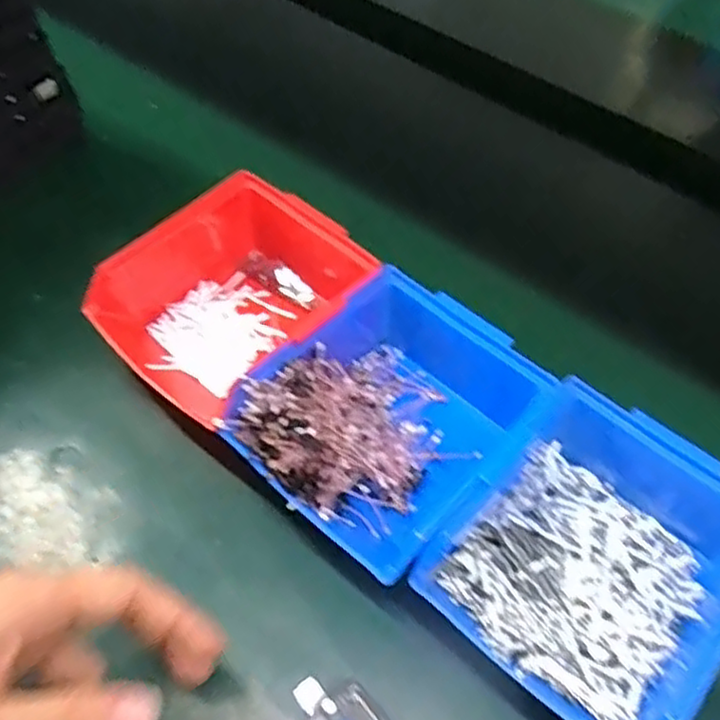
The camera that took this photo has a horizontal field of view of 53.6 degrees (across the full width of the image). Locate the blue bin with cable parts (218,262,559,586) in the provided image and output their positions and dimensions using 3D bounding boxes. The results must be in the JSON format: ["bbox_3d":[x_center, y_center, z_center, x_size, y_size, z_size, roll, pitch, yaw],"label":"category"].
[{"bbox_3d":[0.021,0.027,0.399,0.122,0.071,0.170,36,60,20],"label":"blue bin with cable parts"}]

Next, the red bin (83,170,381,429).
[{"bbox_3d":[-0.071,-0.038,0.439,0.121,0.080,0.159,36,60,20],"label":"red bin"}]

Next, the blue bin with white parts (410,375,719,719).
[{"bbox_3d":[0.117,0.096,0.351,0.129,0.066,0.152,33,59,18],"label":"blue bin with white parts"}]

